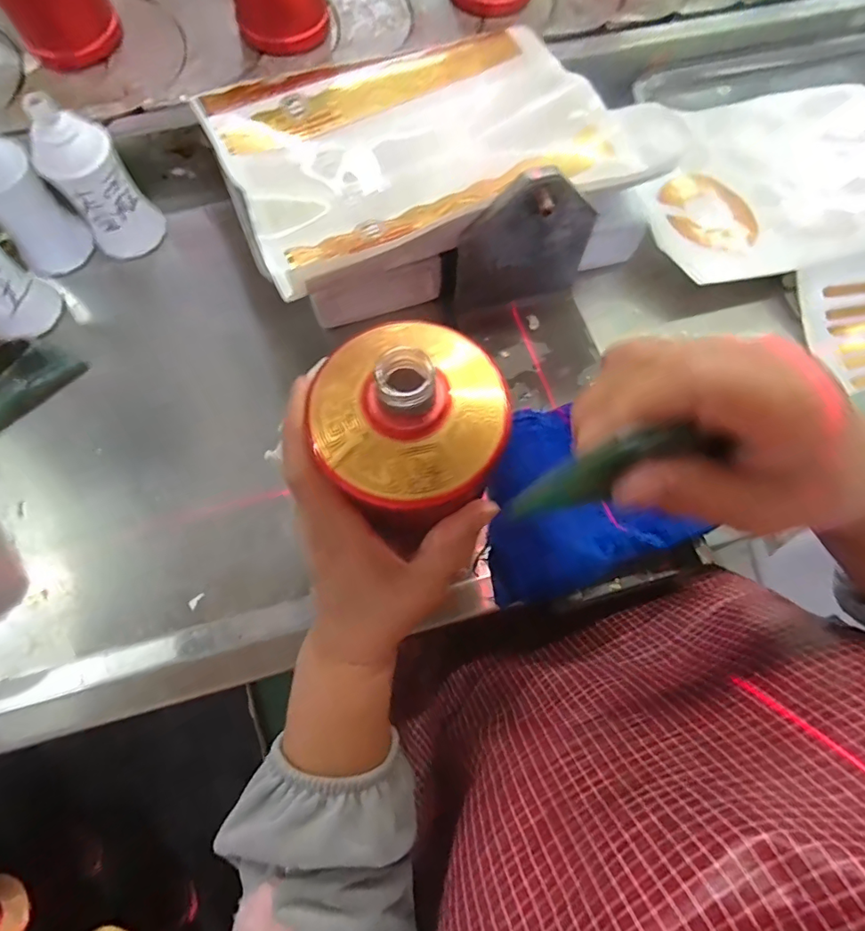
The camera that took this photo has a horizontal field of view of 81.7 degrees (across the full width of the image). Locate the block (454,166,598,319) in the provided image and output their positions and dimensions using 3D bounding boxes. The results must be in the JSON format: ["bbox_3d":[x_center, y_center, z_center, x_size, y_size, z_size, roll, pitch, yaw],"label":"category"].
[{"bbox_3d":[0.065,-0.158,0.359,0.097,0.109,0.022,-18,74,-7],"label":"block"}]

